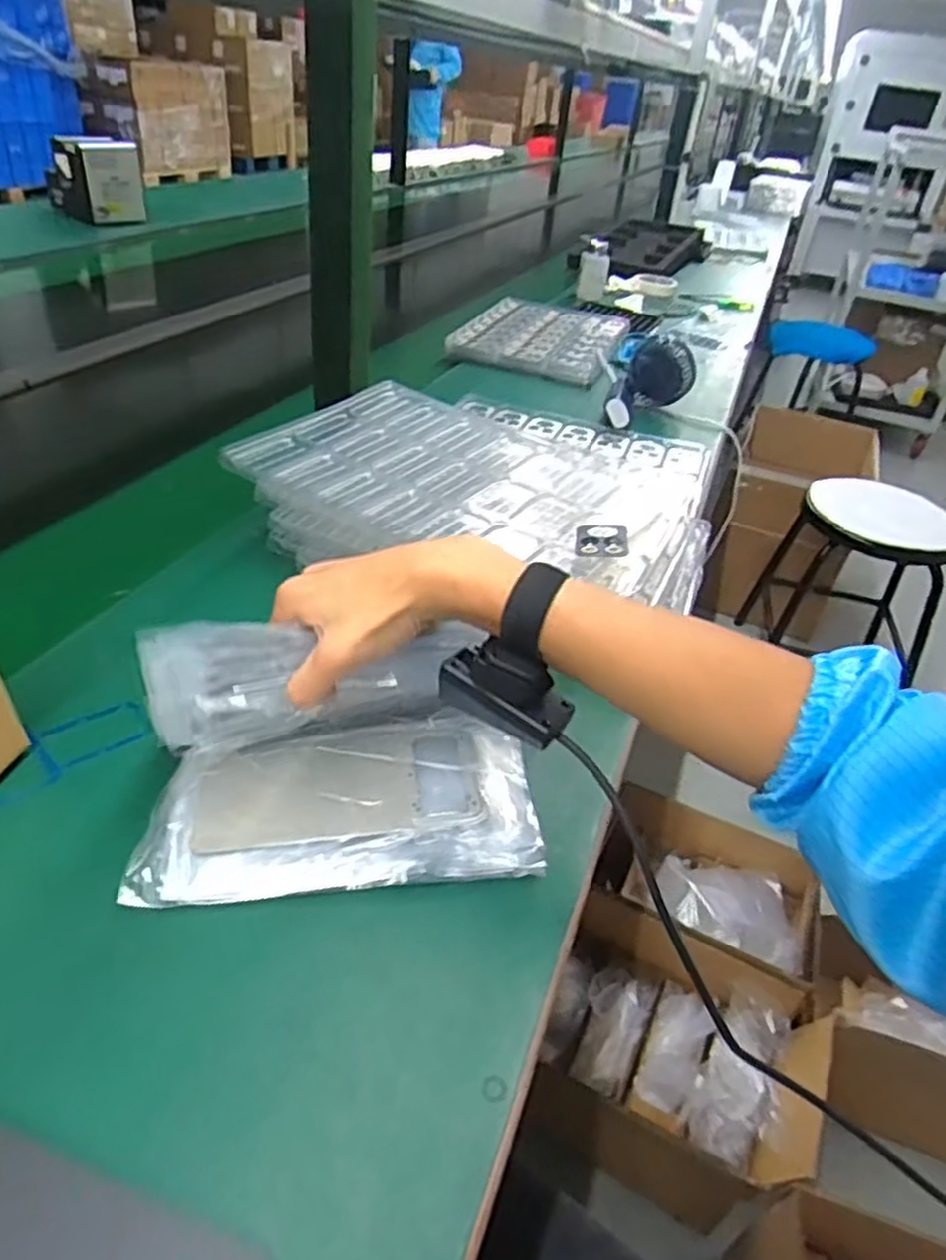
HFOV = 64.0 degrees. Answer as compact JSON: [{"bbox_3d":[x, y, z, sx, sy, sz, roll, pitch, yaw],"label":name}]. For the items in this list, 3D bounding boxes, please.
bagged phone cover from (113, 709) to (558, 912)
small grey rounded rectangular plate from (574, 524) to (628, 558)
[{"bbox_3d":[-0.072,0.091,0.426,0.206,0.009,0.113,-2,37,-12],"label":"bagged phone cover"},{"bbox_3d":[0.095,-0.066,0.560,0.038,0.006,0.050,-2,38,12],"label":"small grey rounded rectangular plate"}]

